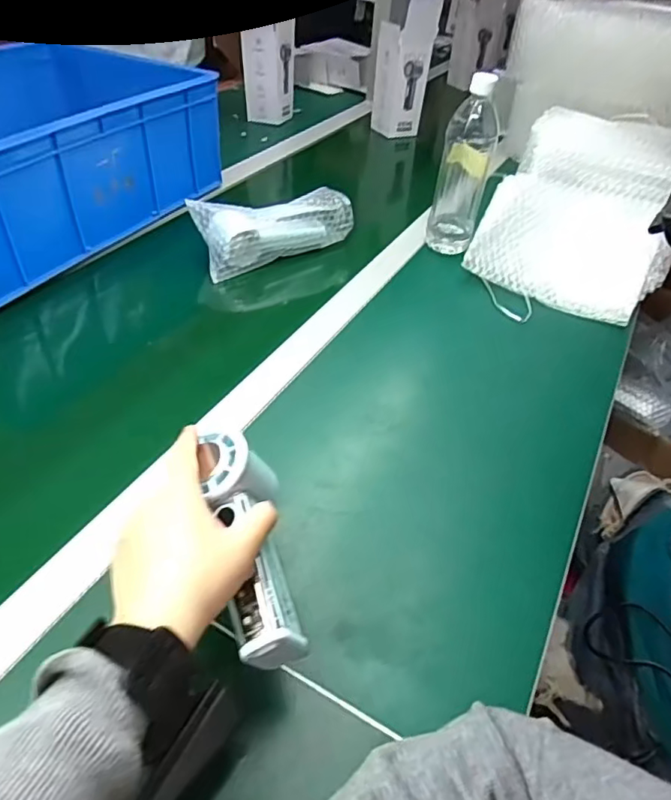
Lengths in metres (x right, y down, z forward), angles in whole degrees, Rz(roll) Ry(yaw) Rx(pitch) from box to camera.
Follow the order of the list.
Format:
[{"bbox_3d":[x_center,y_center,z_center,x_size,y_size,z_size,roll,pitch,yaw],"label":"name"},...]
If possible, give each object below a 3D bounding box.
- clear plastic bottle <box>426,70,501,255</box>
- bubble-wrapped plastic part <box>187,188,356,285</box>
[{"bbox_3d":[0.176,-0.316,0.773,0.067,0.216,0.062,13,43,6],"label":"clear plastic bottle"},{"bbox_3d":[-0.081,-0.234,0.766,0.210,0.067,0.086,-19,48,-26],"label":"bubble-wrapped plastic part"}]

